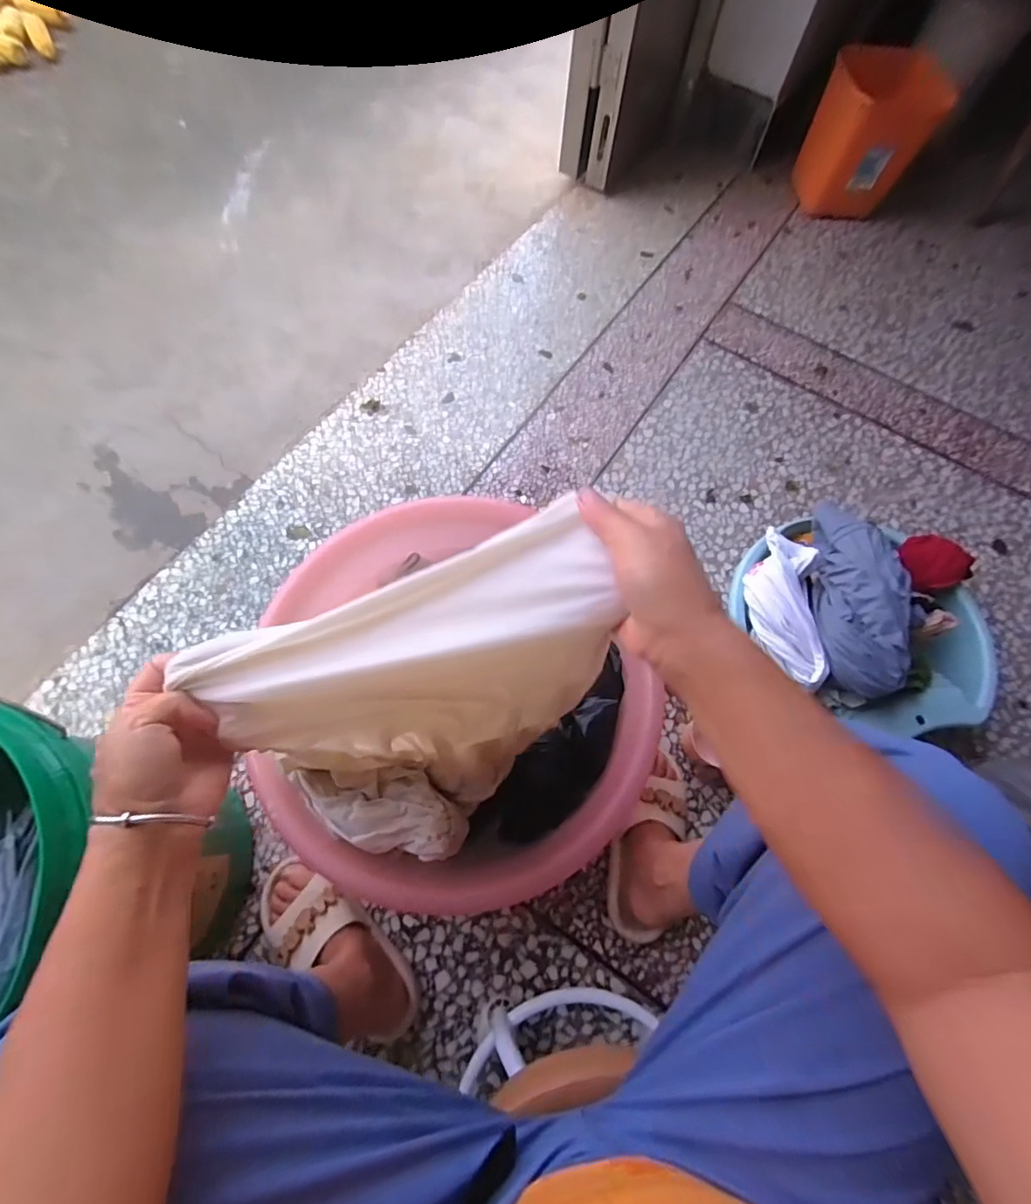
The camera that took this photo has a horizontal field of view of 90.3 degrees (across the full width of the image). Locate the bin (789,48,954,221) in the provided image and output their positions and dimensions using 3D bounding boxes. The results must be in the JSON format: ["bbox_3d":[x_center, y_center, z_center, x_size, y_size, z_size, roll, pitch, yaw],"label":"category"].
[{"bbox_3d":[0.834,-1.117,1.223,0.228,0.283,0.169,13,67,3],"label":"bin"}]

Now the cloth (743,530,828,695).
[{"bbox_3d":[0.351,0.007,0.674,0.077,0.056,0.209,0,68,-4],"label":"cloth"}]

